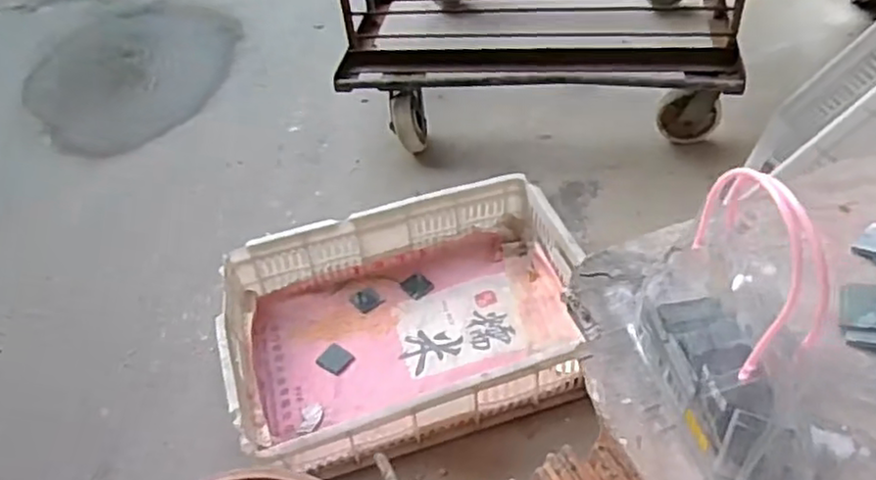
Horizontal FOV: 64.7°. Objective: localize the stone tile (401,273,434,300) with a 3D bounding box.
[{"bbox_3d":[-0.040,0.090,1.358,0.050,0.005,0.051,-34,68,-25],"label":"stone tile"}]

